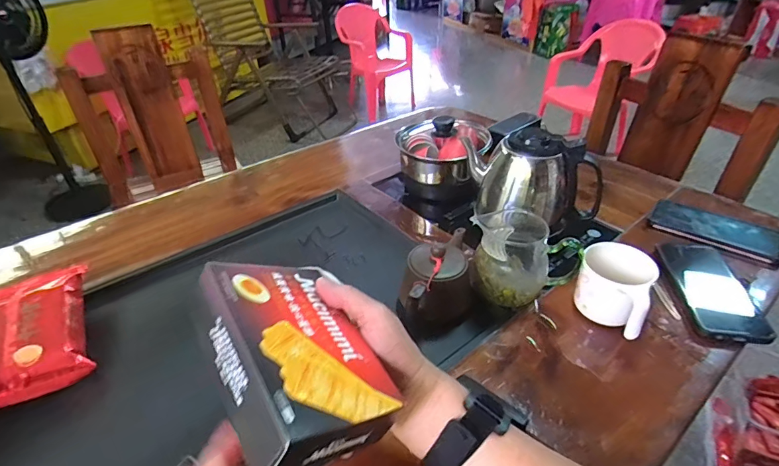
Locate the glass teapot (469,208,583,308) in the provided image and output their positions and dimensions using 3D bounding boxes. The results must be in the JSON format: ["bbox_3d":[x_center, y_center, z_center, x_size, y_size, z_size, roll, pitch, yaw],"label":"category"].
[{"bbox_3d":[0.158,0.030,0.507,0.105,0.091,0.086,-2,36,-1],"label":"glass teapot"}]

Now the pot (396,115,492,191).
[{"bbox_3d":[0.096,-0.140,0.721,0.148,0.116,0.130,23,43,29],"label":"pot"}]

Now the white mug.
[{"bbox_3d":[0.251,0.062,0.471,0.073,0.065,0.082,20,42,26],"label":"white mug"}]

